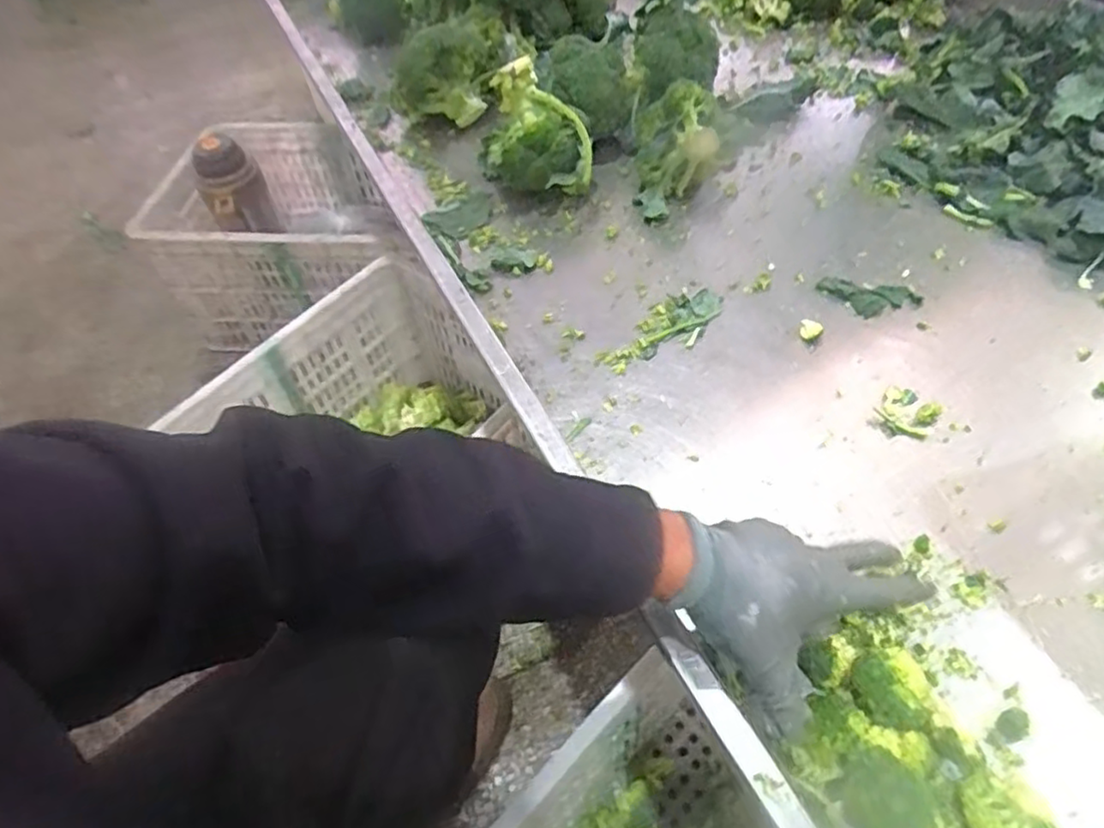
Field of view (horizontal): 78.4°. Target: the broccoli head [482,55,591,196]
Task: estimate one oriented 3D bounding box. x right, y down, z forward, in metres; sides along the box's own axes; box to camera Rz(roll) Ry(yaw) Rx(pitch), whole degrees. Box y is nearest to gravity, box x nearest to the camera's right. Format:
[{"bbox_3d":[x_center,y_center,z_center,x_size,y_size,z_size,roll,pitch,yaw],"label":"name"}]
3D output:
[{"bbox_3d":[-0.023,-0.335,0.824,0.123,0.128,0.118,-10,51,-2],"label":"broccoli head"}]

